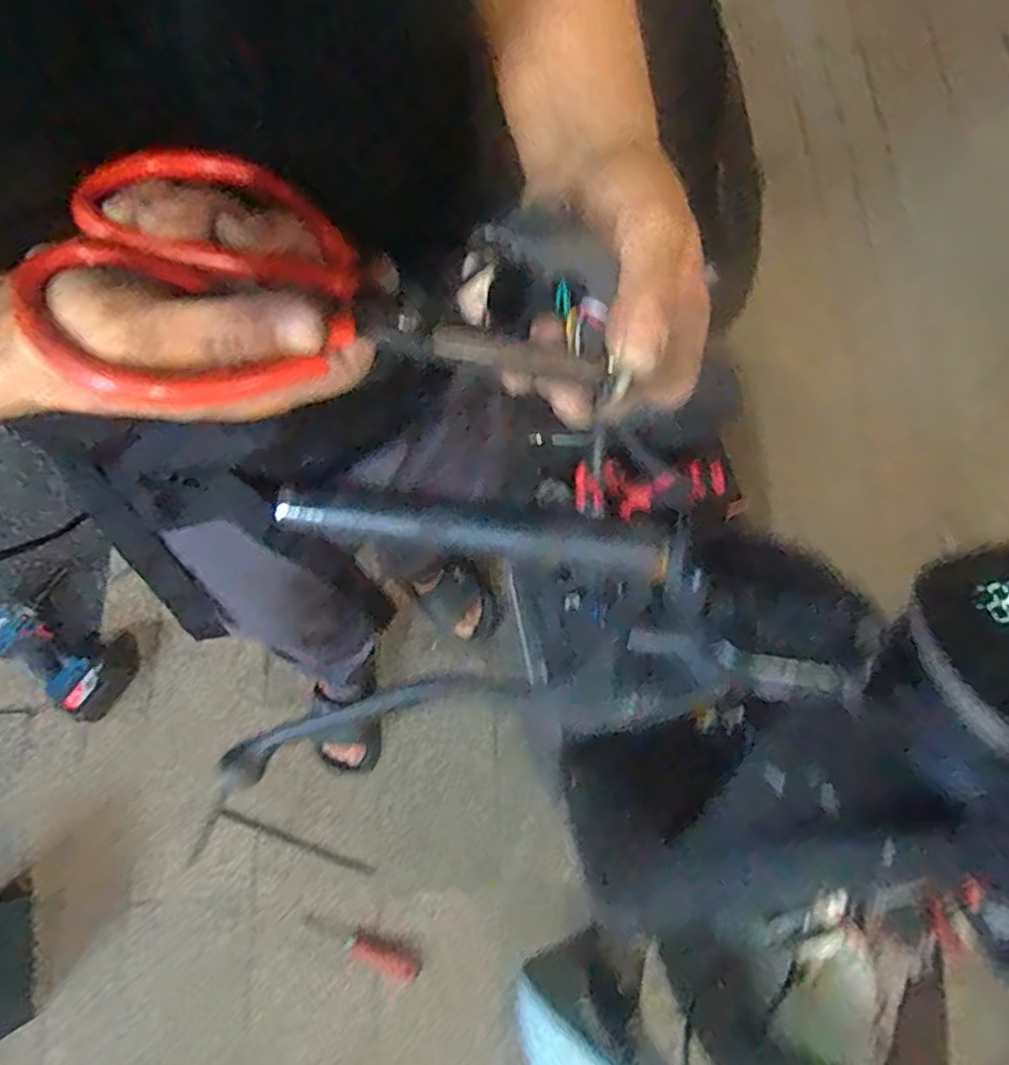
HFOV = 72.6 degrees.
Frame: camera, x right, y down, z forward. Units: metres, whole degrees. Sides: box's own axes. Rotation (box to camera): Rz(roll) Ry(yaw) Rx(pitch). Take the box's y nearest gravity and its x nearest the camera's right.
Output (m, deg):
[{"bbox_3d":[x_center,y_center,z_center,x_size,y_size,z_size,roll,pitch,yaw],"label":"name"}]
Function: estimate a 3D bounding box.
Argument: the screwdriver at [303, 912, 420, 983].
[{"bbox_3d":[-0.216,0.622,1.036,0.189,0.025,0.035,23,73,5],"label":"screwdriver"}]

